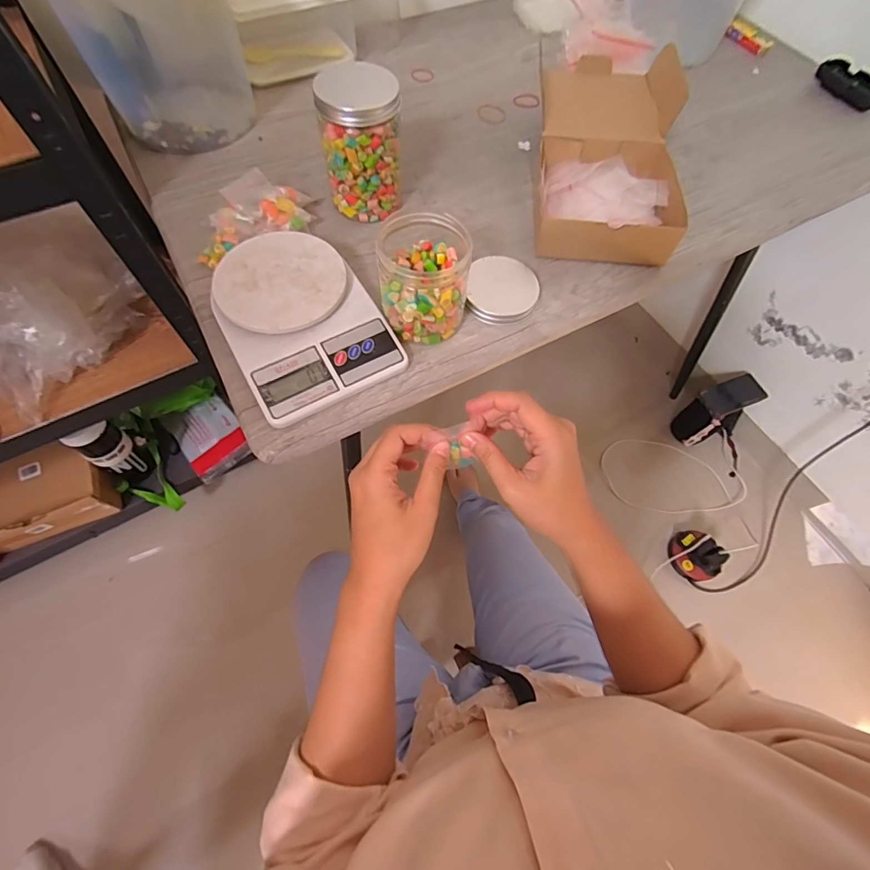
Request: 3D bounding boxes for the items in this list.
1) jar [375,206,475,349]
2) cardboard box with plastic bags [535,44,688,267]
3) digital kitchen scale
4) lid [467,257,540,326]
[{"bbox_3d":[-0.011,-0.162,0.451,0.091,0.094,0.107,-6,65,-5],"label":"jar"},{"bbox_3d":[0.218,-0.364,0.559,0.166,0.087,0.325,7,65,1],"label":"cardboard box with plastic bags"},{"bbox_3d":[-0.141,-0.120,0.457,0.145,0.040,0.202,-30,69,-15],"label":"digital kitchen scale"},{"bbox_3d":[0.076,-0.162,0.497,0.076,0.019,0.079,1,65,-2],"label":"lid"}]

